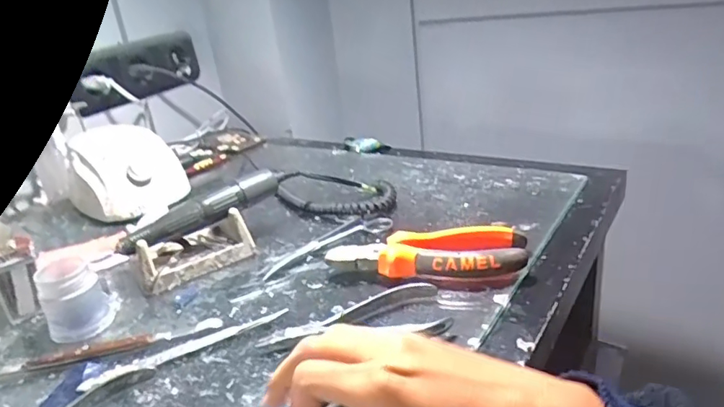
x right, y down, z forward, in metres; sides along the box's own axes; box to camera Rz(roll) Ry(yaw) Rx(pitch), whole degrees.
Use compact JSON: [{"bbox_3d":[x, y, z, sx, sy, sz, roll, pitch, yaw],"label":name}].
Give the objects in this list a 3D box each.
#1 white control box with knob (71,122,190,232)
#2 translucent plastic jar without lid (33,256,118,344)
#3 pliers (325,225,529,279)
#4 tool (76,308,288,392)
[{"bbox_3d":[-0.271,-0.038,0.615,0.103,0.082,0.130,-26,31,-36],"label":"white control box with knob"},{"bbox_3d":[-0.214,0.070,0.402,0.045,0.048,0.039,-20,28,-28],"label":"translucent plastic jar without lid"},{"bbox_3d":[0.051,0.041,0.424,0.147,0.027,0.049,0,25,13],"label":"pliers"},{"bbox_3d":[-0.117,0.098,0.367,0.137,0.005,0.012,-17,26,-22],"label":"tool"}]

